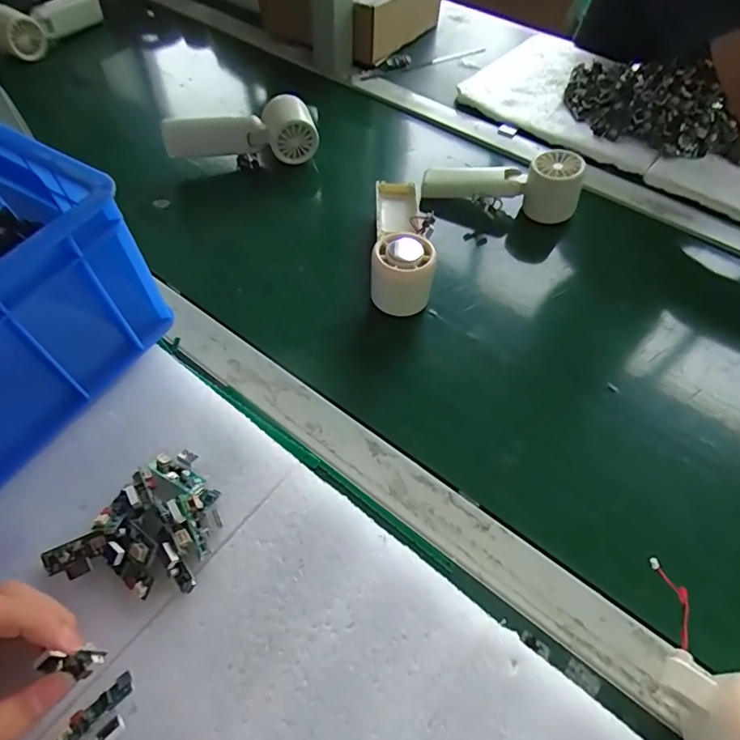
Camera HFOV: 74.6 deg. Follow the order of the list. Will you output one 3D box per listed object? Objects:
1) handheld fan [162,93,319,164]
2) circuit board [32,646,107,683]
[{"bbox_3d":[-0.145,-0.266,0.550,0.165,0.052,0.048,-12,58,-11],"label":"handheld fan"},{"bbox_3d":[-0.144,0.141,0.233,0.031,0.009,0.013,-2,54,-6],"label":"circuit board"}]

